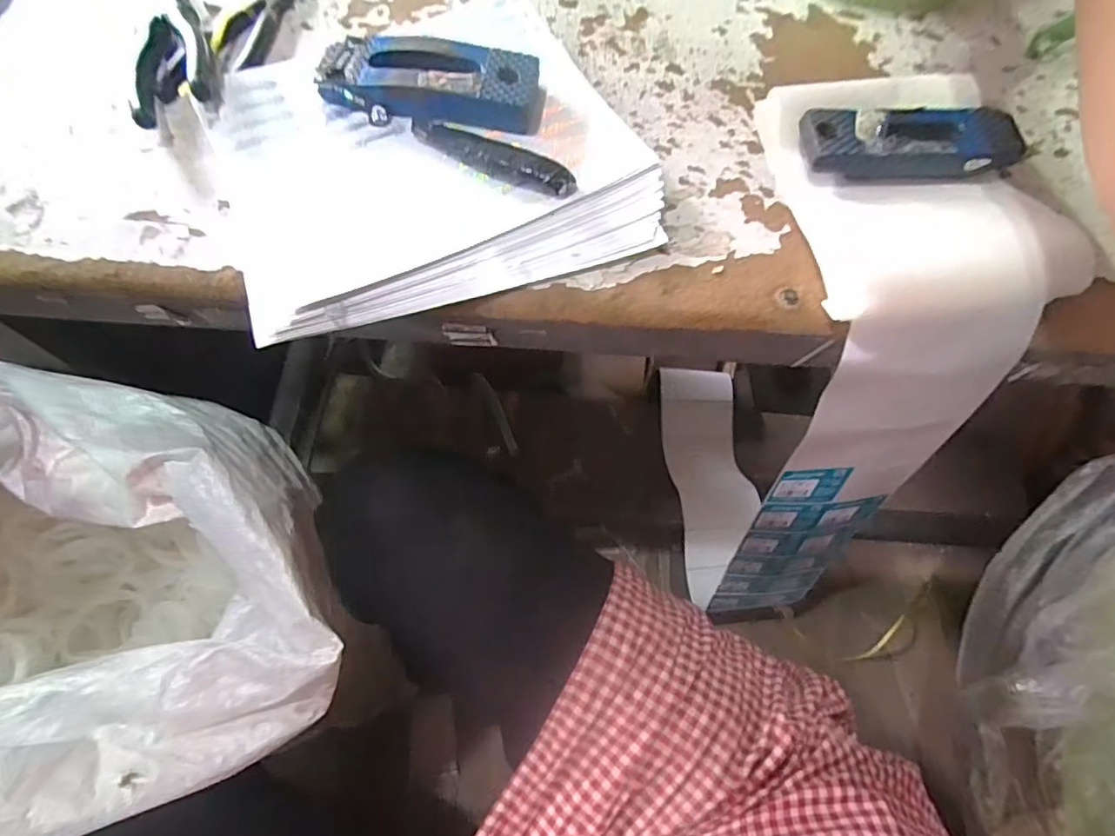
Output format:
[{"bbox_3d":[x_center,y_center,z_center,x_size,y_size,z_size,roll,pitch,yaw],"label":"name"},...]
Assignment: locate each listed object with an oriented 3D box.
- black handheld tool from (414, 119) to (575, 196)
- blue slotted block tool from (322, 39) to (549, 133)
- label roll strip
[{"bbox_3d":[-0.041,-0.163,0.360,0.112,0.010,0.023,26,69,9],"label":"black handheld tool"},{"bbox_3d":[-0.080,-0.216,0.376,0.140,0.023,0.057,7,67,1],"label":"blue slotted block tool"},{"bbox_3d":[0.220,0.006,0.592,0.146,0.567,0.318,-7,68,-4],"label":"label roll strip"}]

